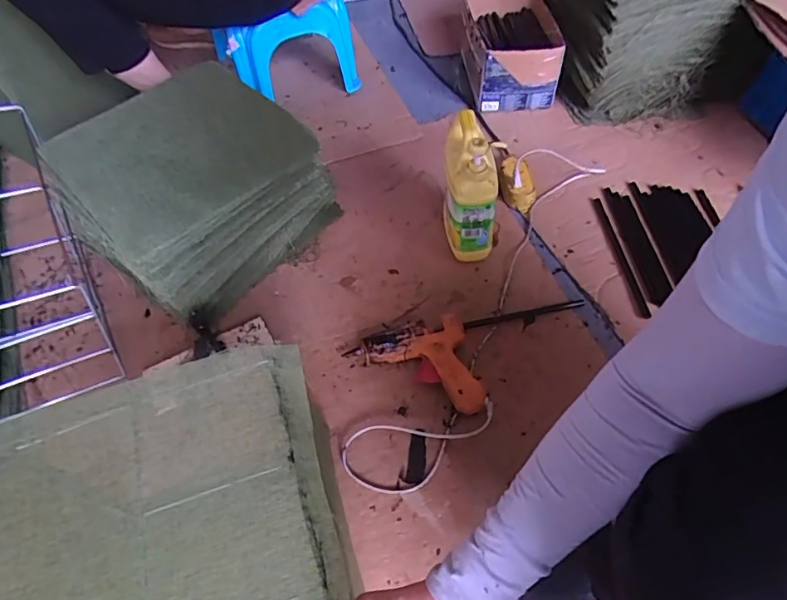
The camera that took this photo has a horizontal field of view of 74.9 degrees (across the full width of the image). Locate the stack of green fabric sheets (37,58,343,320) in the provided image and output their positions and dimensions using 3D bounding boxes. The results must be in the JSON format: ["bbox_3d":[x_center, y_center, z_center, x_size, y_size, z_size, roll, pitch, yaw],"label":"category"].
[{"bbox_3d":[-0.333,-0.193,0.892,0.303,0.234,0.368,35,64,26],"label":"stack of green fabric sheets"}]

